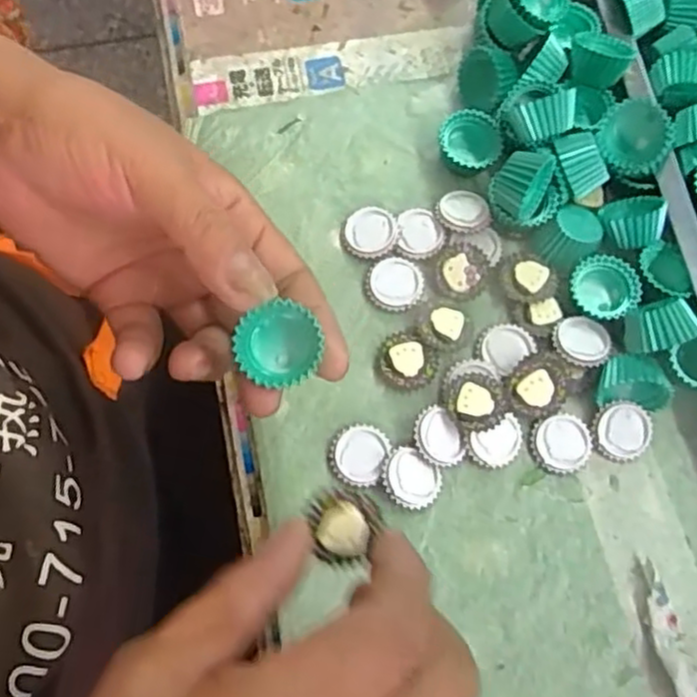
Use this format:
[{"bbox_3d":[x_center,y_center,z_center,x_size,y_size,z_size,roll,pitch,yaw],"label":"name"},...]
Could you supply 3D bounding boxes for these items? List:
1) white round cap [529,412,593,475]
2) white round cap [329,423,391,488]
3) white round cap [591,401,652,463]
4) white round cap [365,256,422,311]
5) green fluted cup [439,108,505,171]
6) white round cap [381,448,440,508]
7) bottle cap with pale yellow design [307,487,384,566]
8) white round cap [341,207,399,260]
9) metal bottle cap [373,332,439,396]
[{"bbox_3d":[0.098,0.043,0.322,0.028,0.005,0.026,1,73,-2],"label":"white round cap"},{"bbox_3d":[0.005,0.047,0.315,0.025,0.009,0.027,1,73,-2],"label":"white round cap"},{"bbox_3d":[0.127,0.038,0.325,0.027,0.009,0.026,14,73,2],"label":"white round cap"},{"bbox_3d":[0.022,-0.032,0.340,0.027,0.004,0.026,1,73,-2],"label":"white round cap"},{"bbox_3d":[0.062,-0.104,0.360,0.032,0.017,0.029,22,74,4],"label":"green fluted cup"},{"bbox_3d":[0.028,0.058,0.312,0.026,0.009,0.024,1,73,-2],"label":"white round cap"},{"bbox_3d":[-0.001,0.062,0.243,0.024,0.009,0.024,1,72,-2],"label":"bottle cap with pale yellow design"},{"bbox_3d":[0.010,-0.057,0.348,0.027,0.006,0.027,1,73,-2],"label":"white round cap"},{"bbox_3d":[0.027,0.006,0.329,0.028,0.007,0.029,1,73,-2],"label":"metal bottle cap"}]

